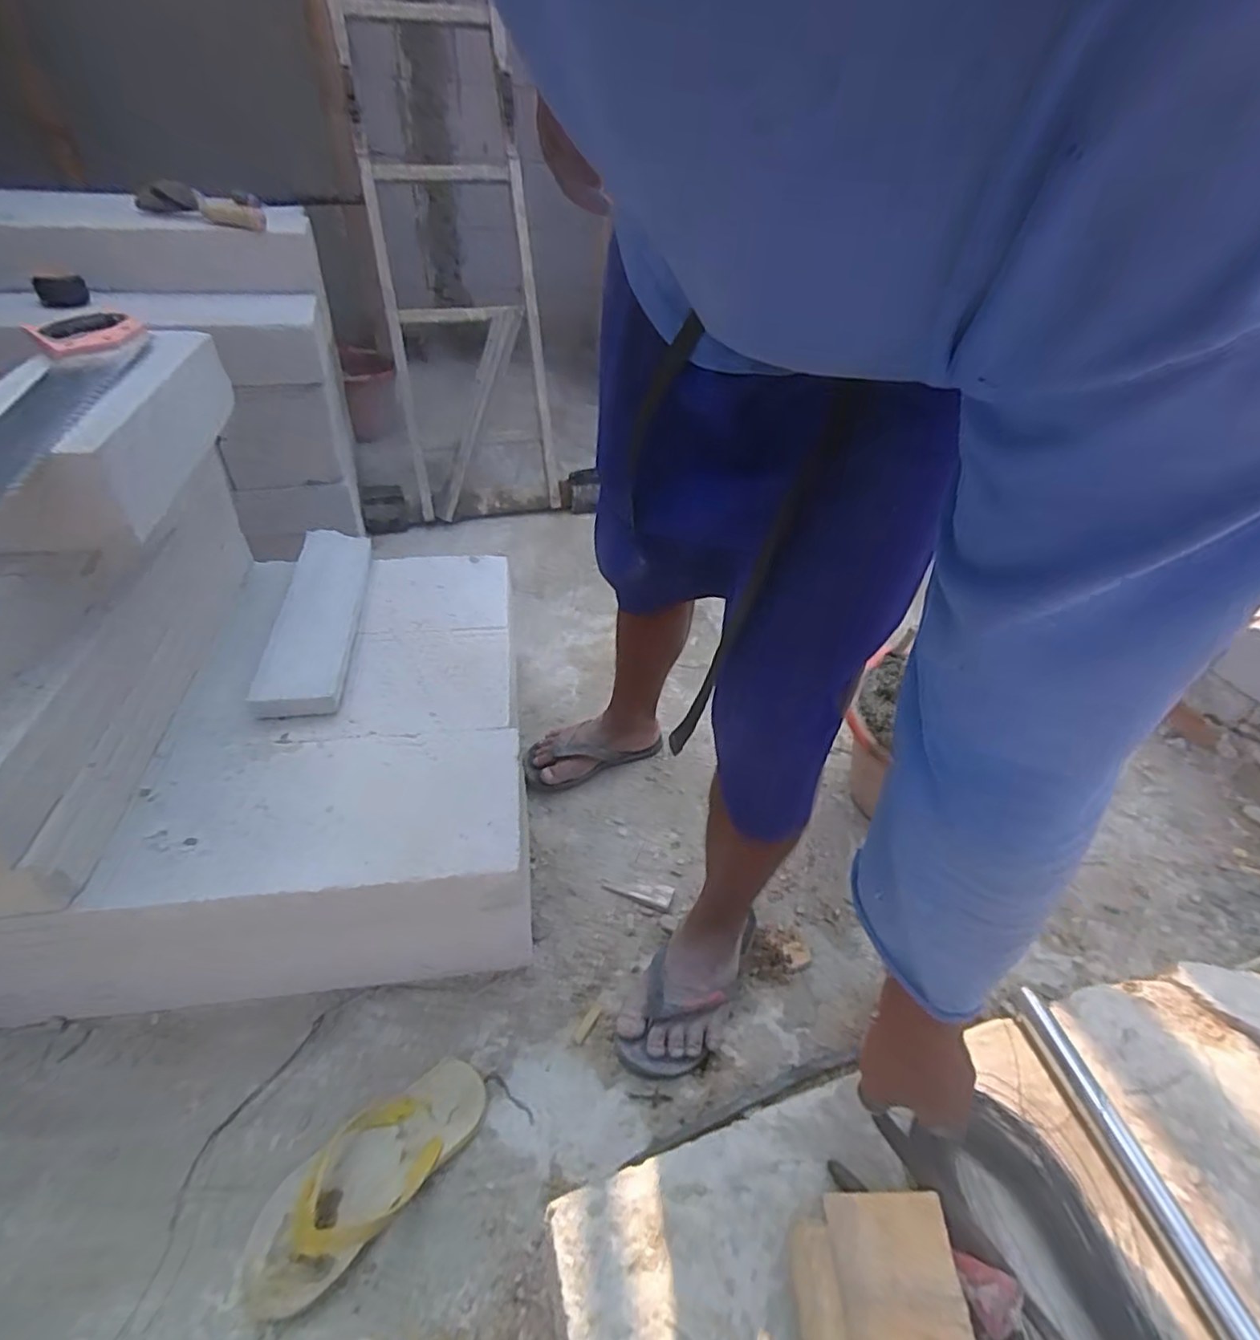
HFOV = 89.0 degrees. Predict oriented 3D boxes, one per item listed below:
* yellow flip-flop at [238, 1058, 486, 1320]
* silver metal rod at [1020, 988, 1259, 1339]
[{"bbox_3d":[-0.256,0.489,0.630,0.097,0.047,0.237,35,50,29],"label":"yellow flip-flop"},{"bbox_3d":[0.401,0.401,0.487,0.021,0.018,0.301,-6,43,-12],"label":"silver metal rod"}]

